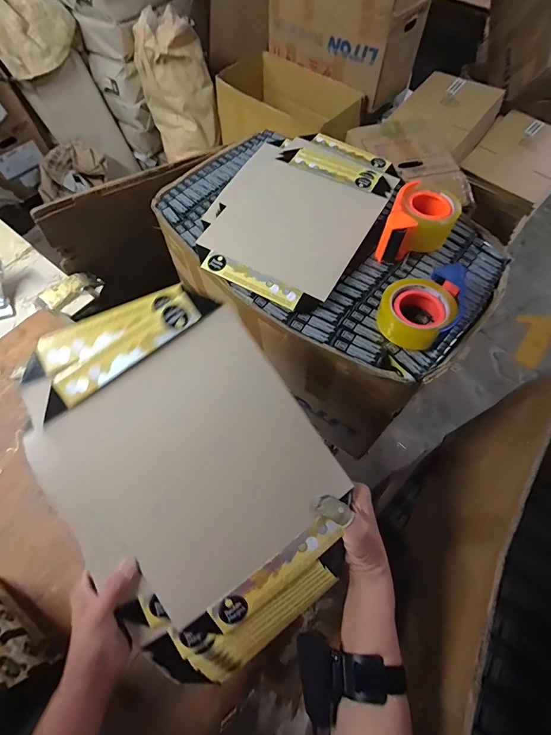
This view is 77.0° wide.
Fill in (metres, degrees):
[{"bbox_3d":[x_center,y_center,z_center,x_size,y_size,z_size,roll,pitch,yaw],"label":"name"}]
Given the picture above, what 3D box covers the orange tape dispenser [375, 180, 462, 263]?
[{"bbox_3d":[0.243,-0.239,0.585,0.102,0.073,0.142,22,65,11],"label":"orange tape dispenser"}]

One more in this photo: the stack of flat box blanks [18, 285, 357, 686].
[{"bbox_3d":[-0.092,0.117,0.388,0.276,0.022,0.400,-34,88,-5],"label":"stack of flat box blanks"}]

